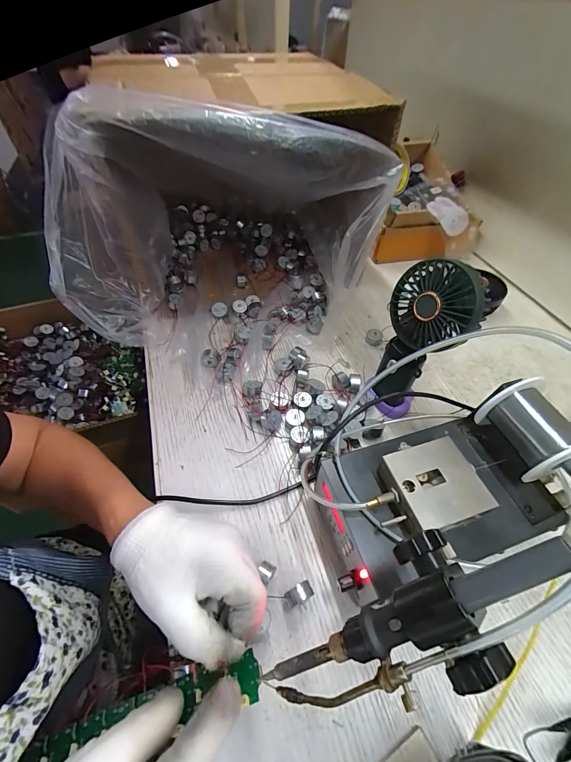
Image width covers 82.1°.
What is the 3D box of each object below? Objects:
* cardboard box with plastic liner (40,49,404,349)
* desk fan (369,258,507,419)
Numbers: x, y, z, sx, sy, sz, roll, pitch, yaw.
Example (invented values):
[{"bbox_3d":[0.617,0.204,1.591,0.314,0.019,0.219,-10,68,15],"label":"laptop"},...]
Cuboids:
[{"bbox_3d":[-0.087,-0.272,0.492,0.416,0.280,0.322,-5,50,-5],"label":"cardboard box with plastic liner"},{"bbox_3d":[0.143,-0.036,0.354,0.081,0.180,0.074,20,53,15],"label":"desk fan"}]

